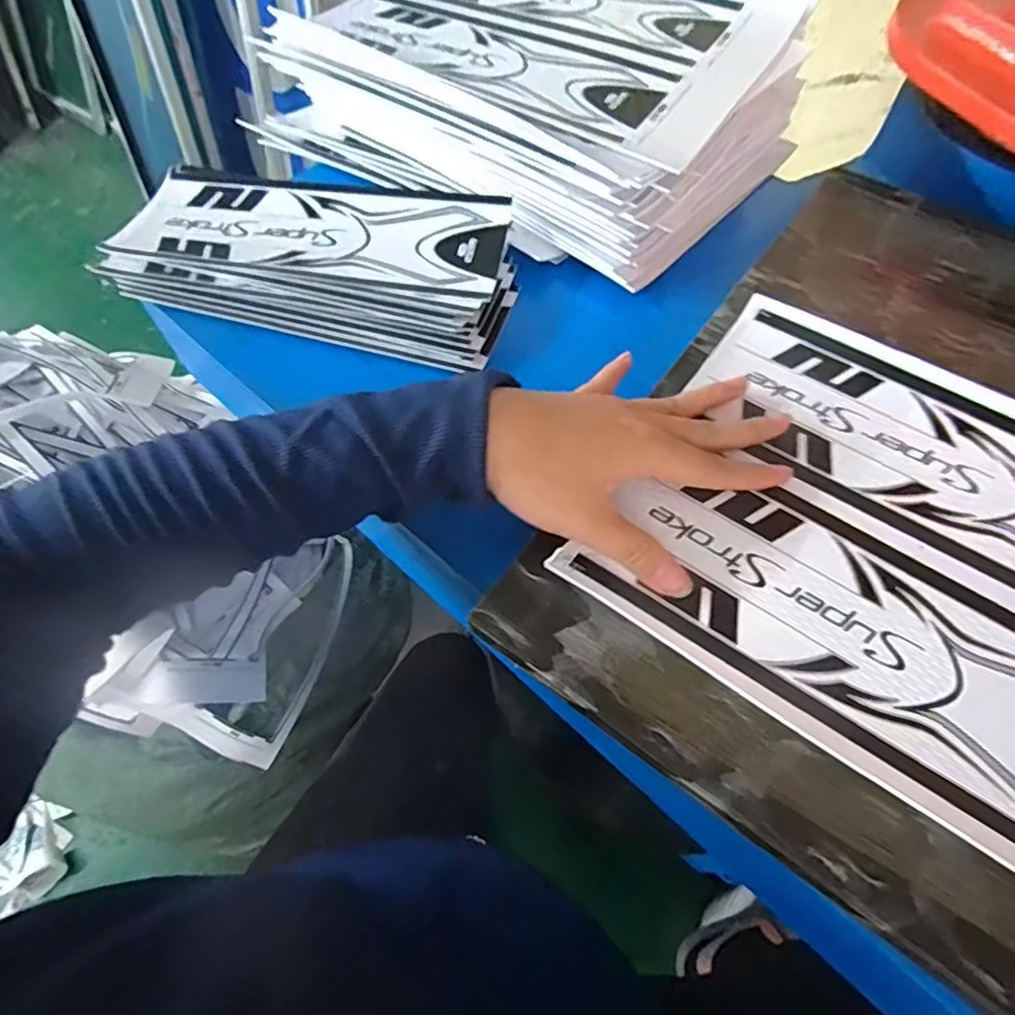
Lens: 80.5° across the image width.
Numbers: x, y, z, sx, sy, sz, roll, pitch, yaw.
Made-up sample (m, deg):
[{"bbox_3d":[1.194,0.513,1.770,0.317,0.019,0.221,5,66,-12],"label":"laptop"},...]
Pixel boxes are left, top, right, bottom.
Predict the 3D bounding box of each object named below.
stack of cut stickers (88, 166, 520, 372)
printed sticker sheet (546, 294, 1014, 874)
[{"bbox_3d":[-0.136,-0.174,0.420,0.275,0.027,0.131,11,62,8],"label":"stack of cut stickers"},{"bbox_3d":[0.222,0.029,0.293,0.313,0.009,0.236,32,65,18],"label":"printed sticker sheet"}]

